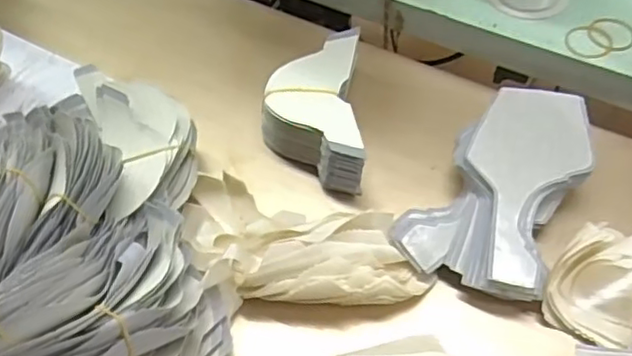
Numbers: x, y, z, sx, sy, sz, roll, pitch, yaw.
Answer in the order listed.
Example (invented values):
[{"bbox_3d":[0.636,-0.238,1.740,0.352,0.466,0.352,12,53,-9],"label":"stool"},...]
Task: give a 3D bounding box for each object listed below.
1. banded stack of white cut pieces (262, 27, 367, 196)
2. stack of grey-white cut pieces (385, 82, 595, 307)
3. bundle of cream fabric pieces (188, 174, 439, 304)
[{"bbox_3d":[-0.002,-0.060,0.563,0.088,0.047,0.153,-2,54,1],"label":"banded stack of white cut pieces"},{"bbox_3d":[0.148,0.004,0.508,0.112,0.046,0.188,23,58,19],"label":"stack of grey-white cut pieces"},{"bbox_3d":[-0.014,0.054,0.478,0.197,0.045,0.097,15,56,13],"label":"bundle of cream fabric pieces"}]

